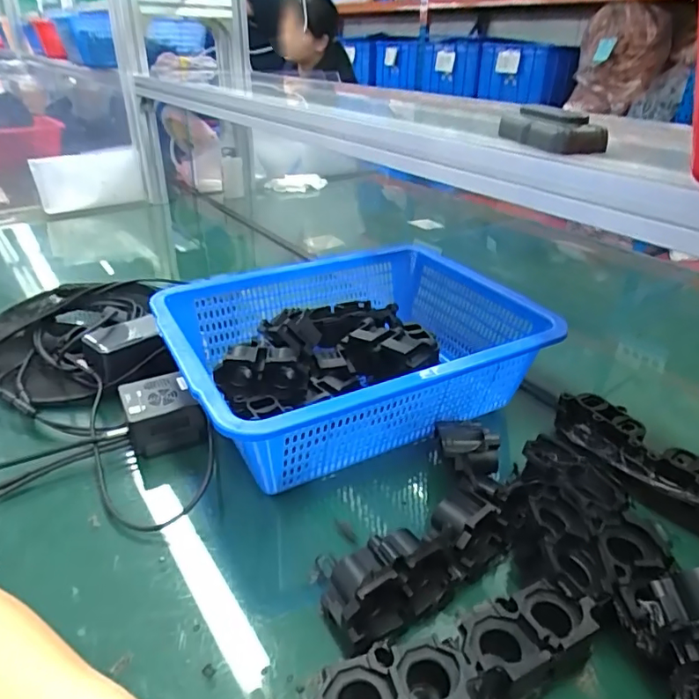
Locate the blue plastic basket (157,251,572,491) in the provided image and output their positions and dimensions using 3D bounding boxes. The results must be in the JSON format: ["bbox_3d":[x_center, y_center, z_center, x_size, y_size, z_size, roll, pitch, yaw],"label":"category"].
[{"bbox_3d":[0.008,0.001,0.612,0.391,0.109,0.299,-15,34,-26],"label":"blue plastic basket"}]

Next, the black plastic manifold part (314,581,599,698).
[{"bbox_3d":[0.072,0.207,0.340,0.189,0.040,0.057,-10,32,-18],"label":"black plastic manifold part"}]

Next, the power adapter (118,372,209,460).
[{"bbox_3d":[-0.202,0.069,0.567,0.076,0.051,0.078,-14,34,-24],"label":"power adapter"}]

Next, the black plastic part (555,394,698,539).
[{"bbox_3d":[0.291,0.113,0.517,0.057,0.048,0.203,-17,35,-29],"label":"black plastic part"}]

